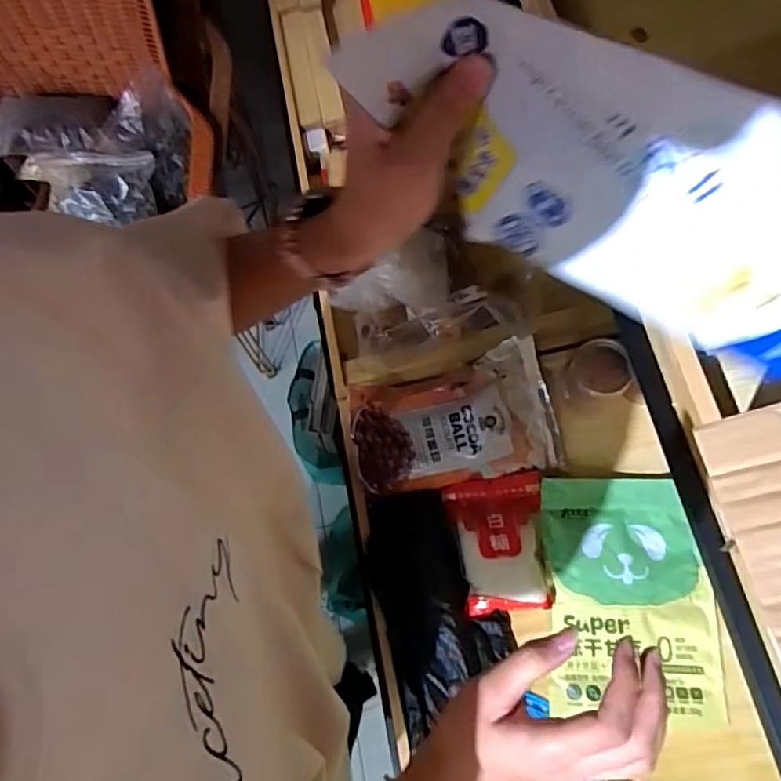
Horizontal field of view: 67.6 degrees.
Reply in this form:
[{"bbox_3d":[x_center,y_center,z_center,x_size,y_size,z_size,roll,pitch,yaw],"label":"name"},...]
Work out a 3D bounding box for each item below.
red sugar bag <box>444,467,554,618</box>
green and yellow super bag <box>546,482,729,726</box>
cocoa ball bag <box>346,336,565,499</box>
[{"bbox_3d":[0.164,0.224,0.853,0.138,0.030,0.188,-9,70,-3],"label":"red sugar bag"},{"bbox_3d":[0.336,0.282,0.816,0.224,0.031,0.315,2,70,1],"label":"green and yellow super bag"},{"bbox_3d":[0.095,0.053,0.875,0.302,0.067,0.181,-15,70,-5],"label":"cocoa ball bag"}]

